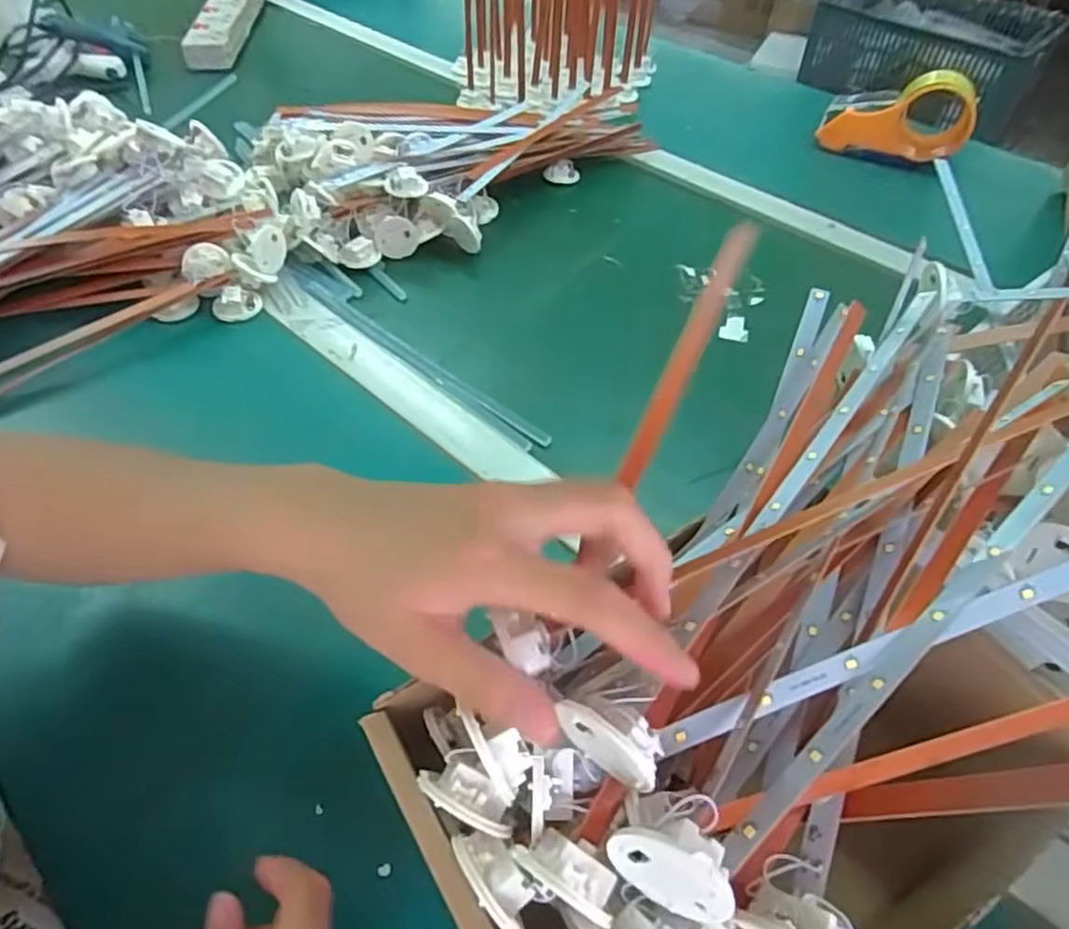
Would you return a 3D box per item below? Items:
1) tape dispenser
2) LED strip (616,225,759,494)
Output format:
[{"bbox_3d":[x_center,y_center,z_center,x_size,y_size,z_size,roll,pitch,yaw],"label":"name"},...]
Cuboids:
[{"bbox_3d":[0.399,-0.385,0.754,0.150,0.081,0.063,16,52,12],"label":"tape dispenser"},{"bbox_3d":[0.071,-0.054,0.312,0.011,0.010,0.141,23,76,17],"label":"LED strip"}]

